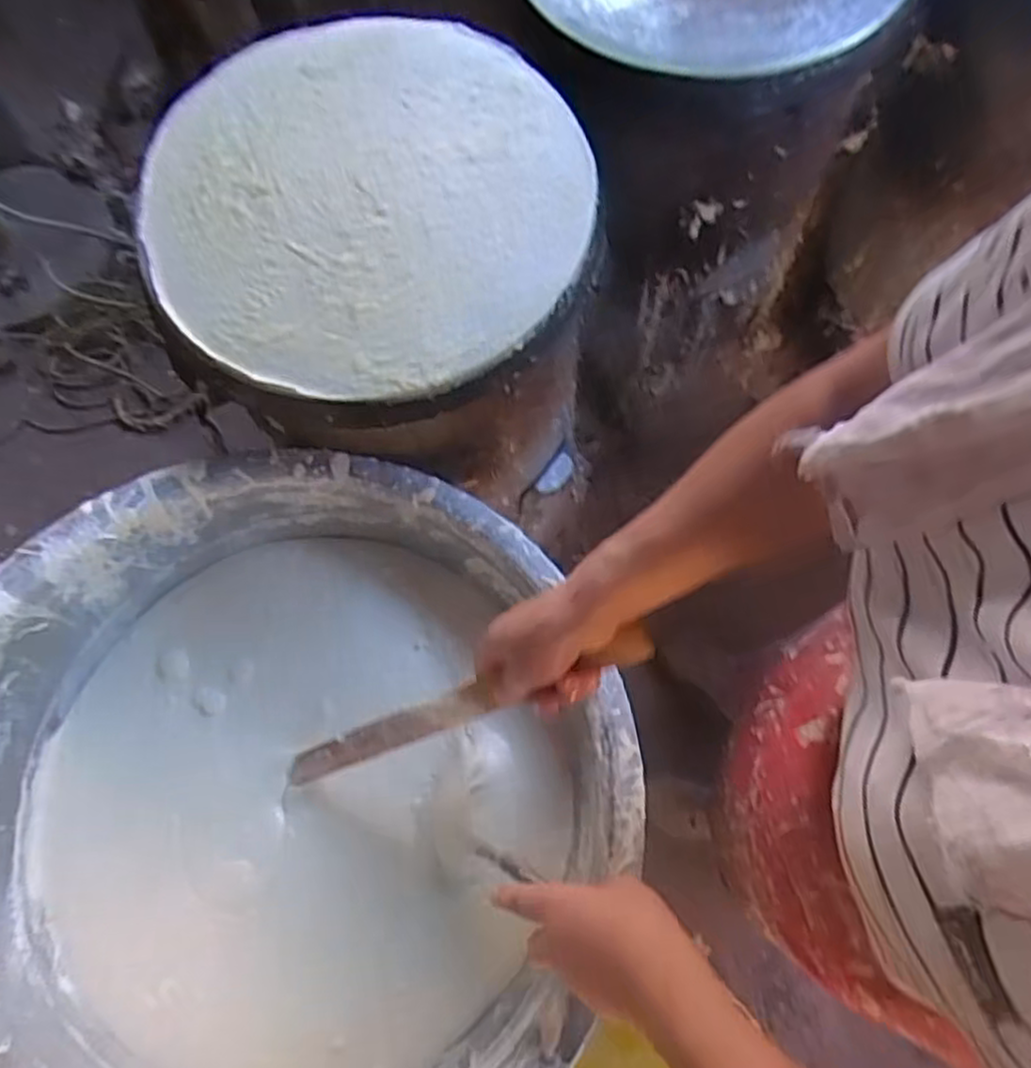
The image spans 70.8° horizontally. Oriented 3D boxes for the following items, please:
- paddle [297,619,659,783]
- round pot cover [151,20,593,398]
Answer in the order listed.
[{"bbox_3d":[-0.056,0.136,0.551,0.352,0.017,0.027,-26,70,27],"label":"paddle"},{"bbox_3d":[-0.114,-0.265,0.575,0.340,0.034,0.337,0,72,1],"label":"round pot cover"}]

